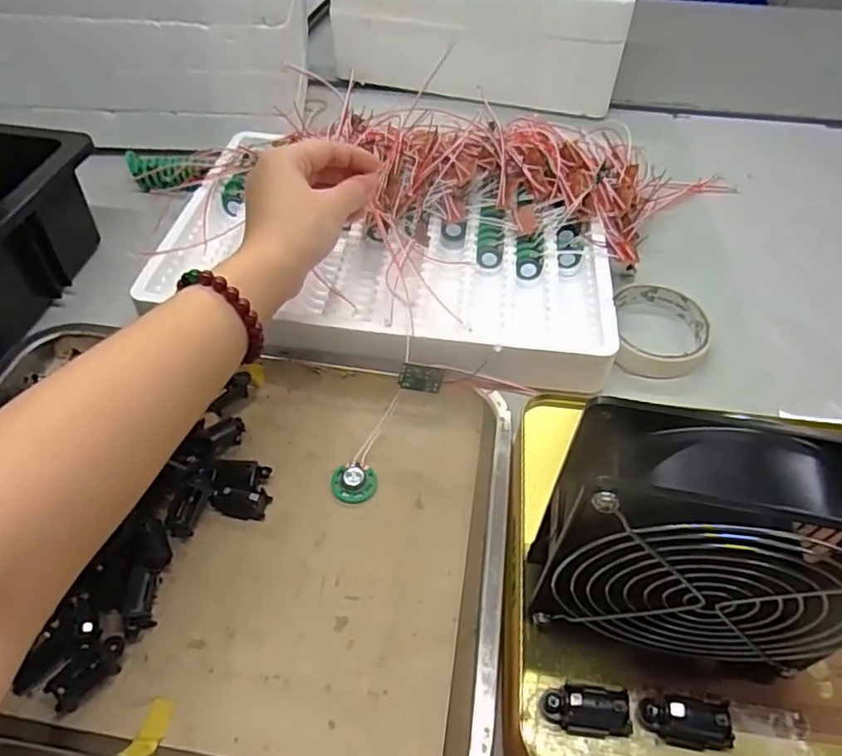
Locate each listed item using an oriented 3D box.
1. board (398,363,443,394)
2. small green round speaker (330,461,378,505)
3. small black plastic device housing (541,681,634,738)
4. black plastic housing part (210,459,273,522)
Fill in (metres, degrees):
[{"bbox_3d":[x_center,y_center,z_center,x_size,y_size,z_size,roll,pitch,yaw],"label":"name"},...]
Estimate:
[{"bbox_3d":[0.000,0.000,0.373,0.027,0.017,0.004,8,20,-13],"label":"board"},{"bbox_3d":[-0.042,0.065,0.373,0.028,0.009,0.025,9,51,4],"label":"small green round speaker"},{"bbox_3d":[0.069,0.138,0.248,0.033,0.013,0.016,6,51,1],"label":"small black plastic device housing"},{"bbox_3d":[-0.110,0.067,0.362,0.036,0.016,0.033,5,51,1],"label":"black plastic housing part"}]

